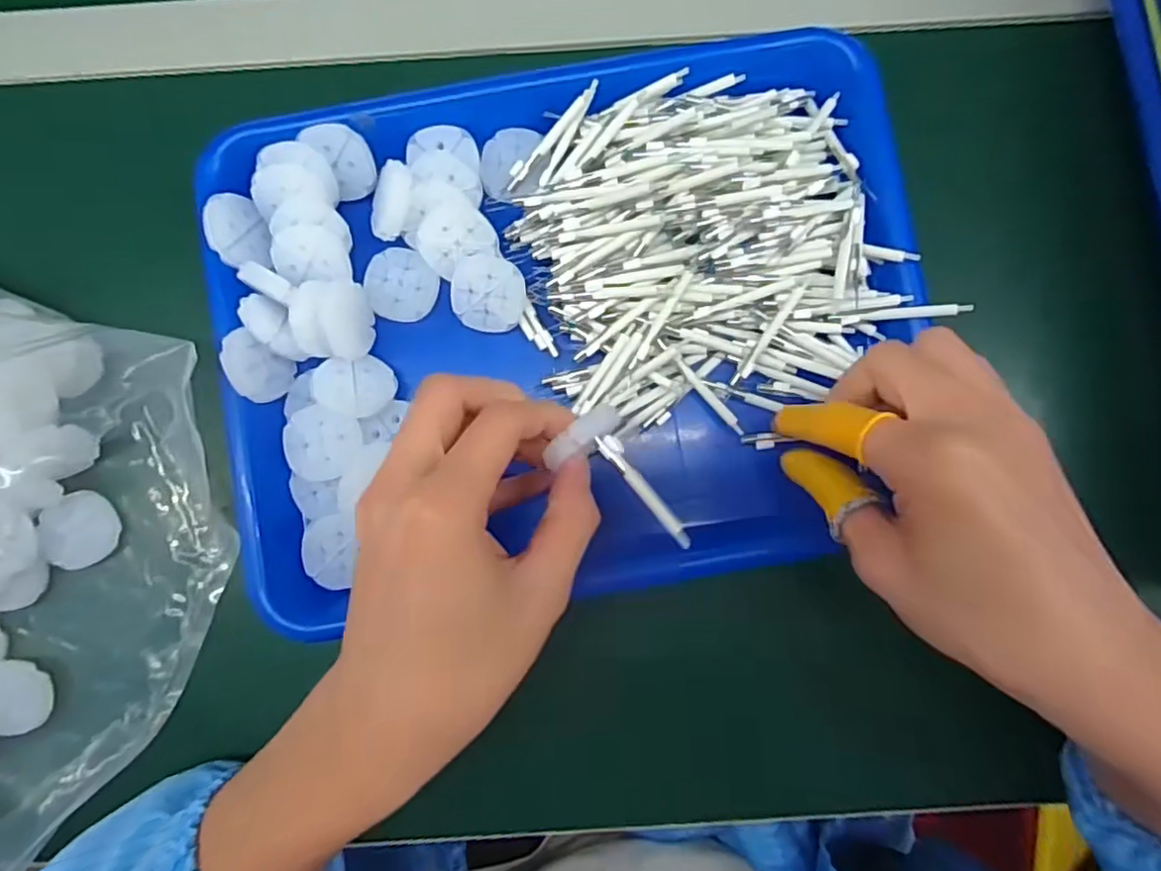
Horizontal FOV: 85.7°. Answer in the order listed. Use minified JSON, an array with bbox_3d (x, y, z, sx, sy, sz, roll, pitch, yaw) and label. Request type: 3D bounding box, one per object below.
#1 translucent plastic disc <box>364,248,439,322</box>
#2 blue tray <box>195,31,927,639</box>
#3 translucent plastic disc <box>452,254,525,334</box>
[{"bbox_3d":[-0.088,-0.074,0.308,0.032,0.009,0.034,0,86,0],"label":"translucent plastic disc"},{"bbox_3d":[-0.004,-0.052,0.299,0.325,0.033,0.248,-9,86,0],"label":"blue tray"},{"bbox_3d":[-0.044,-0.068,0.301,0.034,0.007,0.035,1,109,2],"label":"translucent plastic disc"}]

